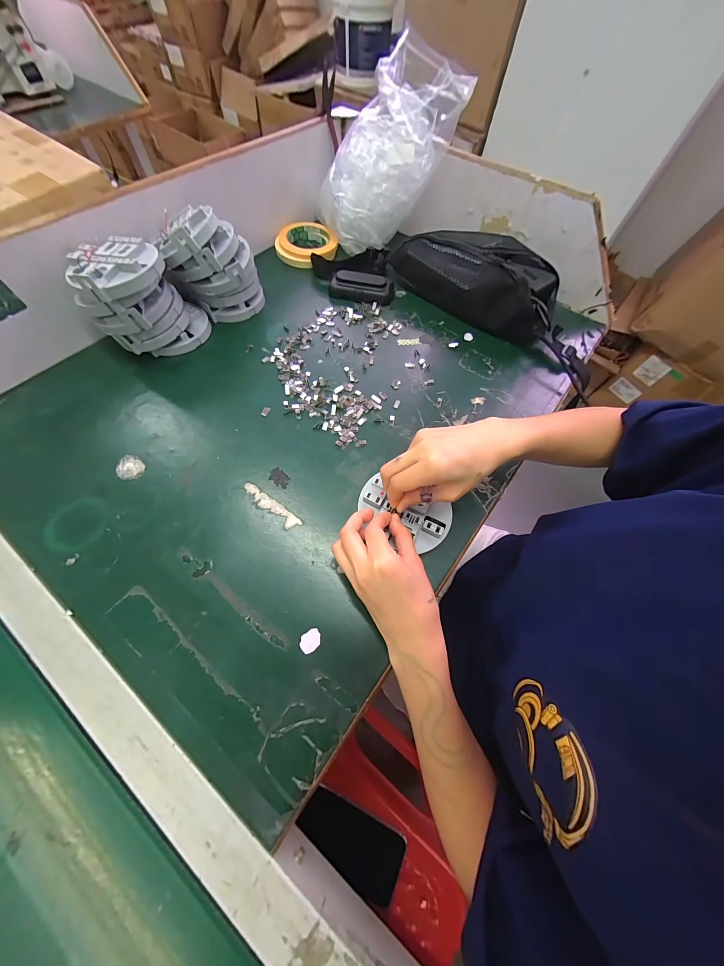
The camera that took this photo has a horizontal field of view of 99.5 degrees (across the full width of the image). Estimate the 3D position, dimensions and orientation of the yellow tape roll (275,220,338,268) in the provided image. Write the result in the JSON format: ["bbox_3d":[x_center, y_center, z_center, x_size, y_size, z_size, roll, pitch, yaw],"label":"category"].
[{"bbox_3d":[-0.107,-0.443,0.569,0.105,0.028,0.121,-24,68,-14],"label":"yellow tape roll"}]

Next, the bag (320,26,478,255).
[{"bbox_3d":[0.041,-0.530,0.502,0.144,0.251,0.139,33,44,-15],"label":"bag"}]

